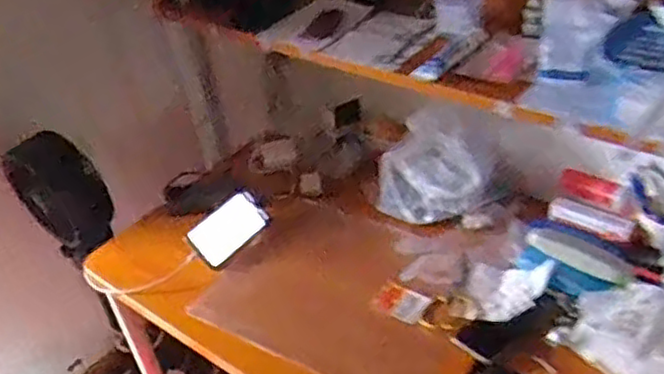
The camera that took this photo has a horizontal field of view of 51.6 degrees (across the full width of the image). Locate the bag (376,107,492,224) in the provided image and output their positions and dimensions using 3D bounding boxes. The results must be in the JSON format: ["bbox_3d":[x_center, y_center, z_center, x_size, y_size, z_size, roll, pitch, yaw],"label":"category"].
[{"bbox_3d":[0.171,-0.033,1.210,0.209,0.185,0.084,15,43,27],"label":"bag"}]

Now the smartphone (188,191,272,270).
[{"bbox_3d":[-0.190,0.076,1.273,0.091,0.015,0.153,44,64,8],"label":"smartphone"}]

